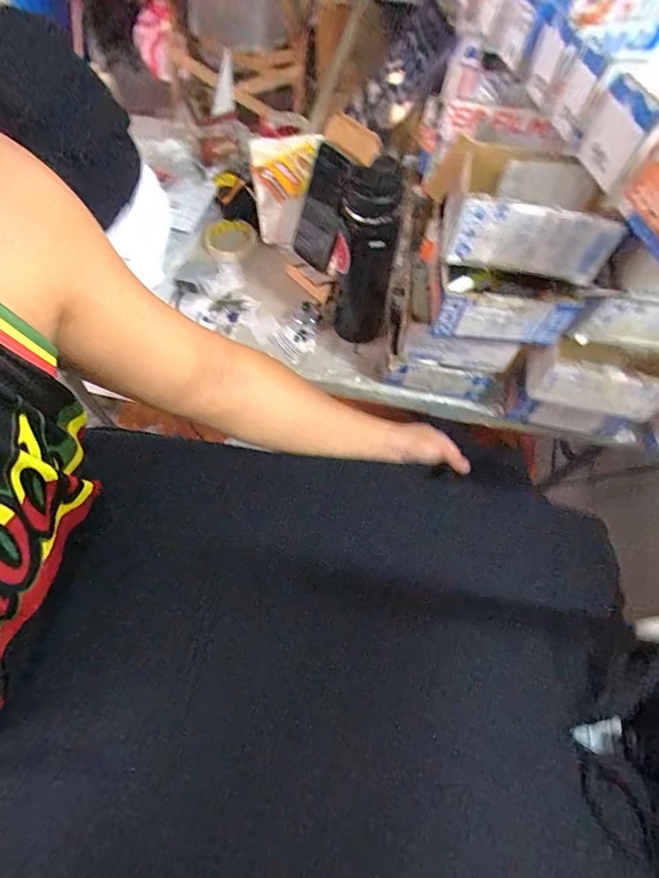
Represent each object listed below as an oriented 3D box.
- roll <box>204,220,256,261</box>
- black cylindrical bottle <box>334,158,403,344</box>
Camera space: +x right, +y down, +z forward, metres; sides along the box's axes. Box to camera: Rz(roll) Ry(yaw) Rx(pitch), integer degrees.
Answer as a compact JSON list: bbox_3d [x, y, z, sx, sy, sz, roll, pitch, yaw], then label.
[{"bbox_3d":[-0.192,-0.376,0.818,0.089,0.021,0.096,1,64,-2],"label":"roll"},{"bbox_3d":[0.052,-0.244,0.649,0.078,0.272,0.072,1,64,-2],"label":"black cylindrical bottle"}]

